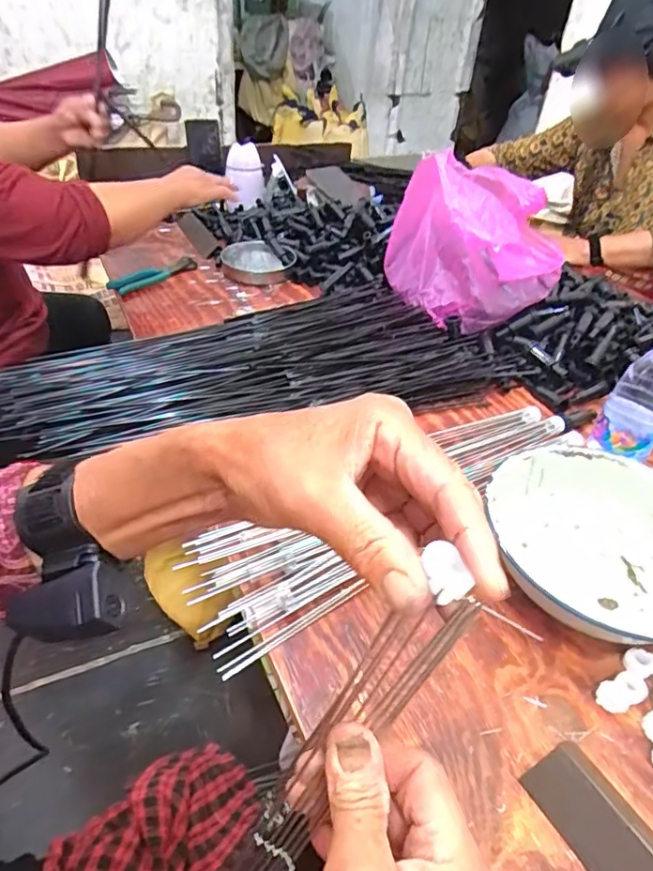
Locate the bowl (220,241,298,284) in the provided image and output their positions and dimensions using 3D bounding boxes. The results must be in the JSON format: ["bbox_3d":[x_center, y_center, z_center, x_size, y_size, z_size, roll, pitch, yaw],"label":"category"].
[{"bbox_3d":[-0.119,-0.304,0.966,0.124,0.033,0.112,17,41,12],"label":"bowl"}]

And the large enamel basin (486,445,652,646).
[{"bbox_3d":[0.259,0.092,0.502,0.205,0.055,0.173,31,49,30],"label":"large enamel basin"}]

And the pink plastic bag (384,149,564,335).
[{"bbox_3d":[0.222,-0.279,0.789,0.211,0.163,0.185,-6,42,-15],"label":"pink plastic bag"}]

